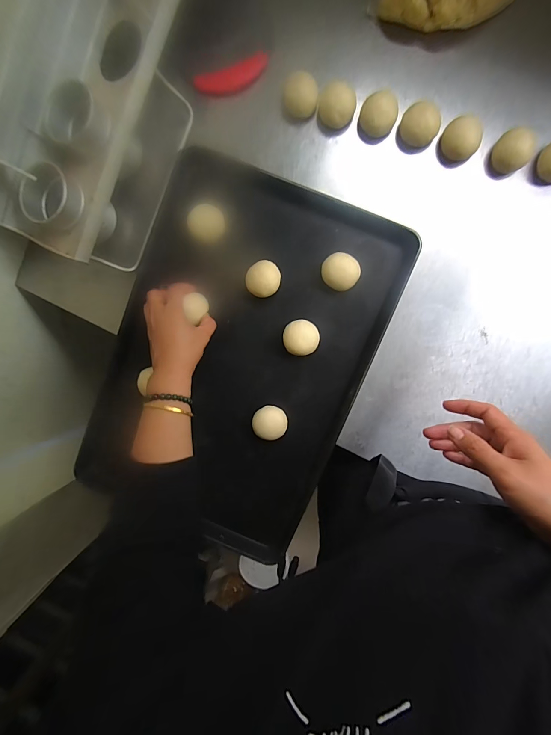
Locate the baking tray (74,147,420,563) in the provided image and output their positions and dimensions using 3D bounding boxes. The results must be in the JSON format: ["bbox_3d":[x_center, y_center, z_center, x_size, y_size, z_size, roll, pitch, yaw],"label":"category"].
[{"bbox_3d":[-0.069,-0.001,0.543,0.408,0.032,0.614,22,98,3],"label":"baking tray"}]

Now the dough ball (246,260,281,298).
[{"bbox_3d":[-0.019,-0.142,0.522,0.053,0.036,0.056,1,97,6],"label":"dough ball"}]

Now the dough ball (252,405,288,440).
[{"bbox_3d":[-0.008,0.093,0.550,0.062,0.035,0.057,24,98,3],"label":"dough ball"}]

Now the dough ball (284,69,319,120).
[{"bbox_3d":[0.040,-0.410,0.496,0.056,0.049,0.049,-3,96,6],"label":"dough ball"}]

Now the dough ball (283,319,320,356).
[{"bbox_3d":[0.043,-0.049,0.532,0.056,0.031,0.055,1,97,6],"label":"dough ball"}]

